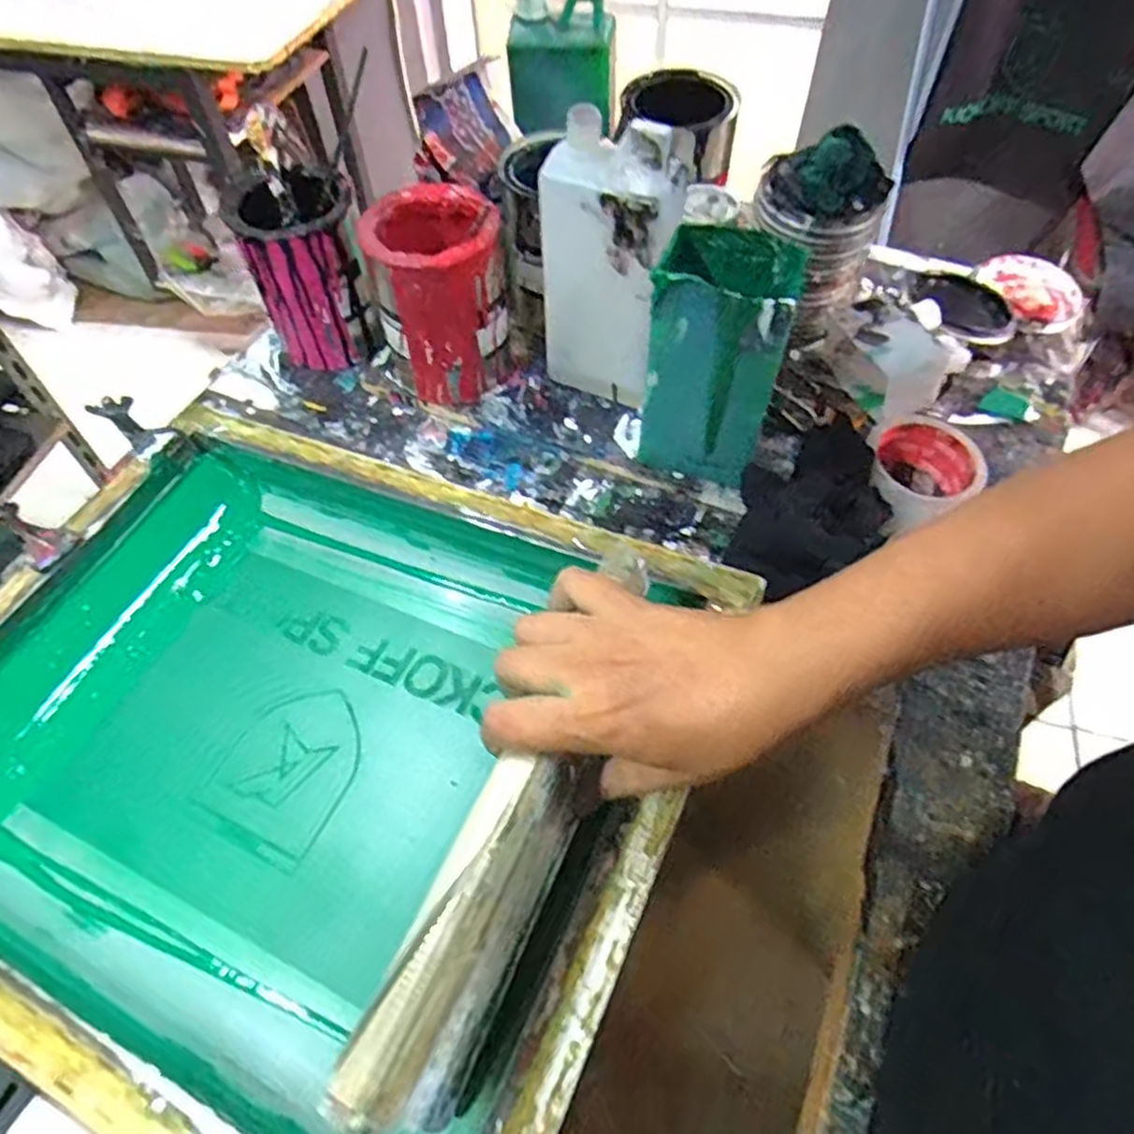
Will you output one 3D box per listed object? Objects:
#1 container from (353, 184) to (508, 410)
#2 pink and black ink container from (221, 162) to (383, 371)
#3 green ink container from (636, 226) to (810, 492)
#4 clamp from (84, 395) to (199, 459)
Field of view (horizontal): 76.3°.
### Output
[{"bbox_3d":[-0.106,-0.227,0.629,0.104,0.160,0.113,-12,57,-6],"label":"container"},{"bbox_3d":[-0.233,-0.271,0.668,0.092,0.144,0.098,-10,57,-5],"label":"pink and black ink container"},{"bbox_3d":[0.112,-0.147,0.541,0.091,0.187,0.075,20,59,14],"label":"green ink container"},{"bbox_3d":[-0.345,-0.110,0.584,0.078,0.023,0.036,32,56,-21],"label":"clamp"}]

